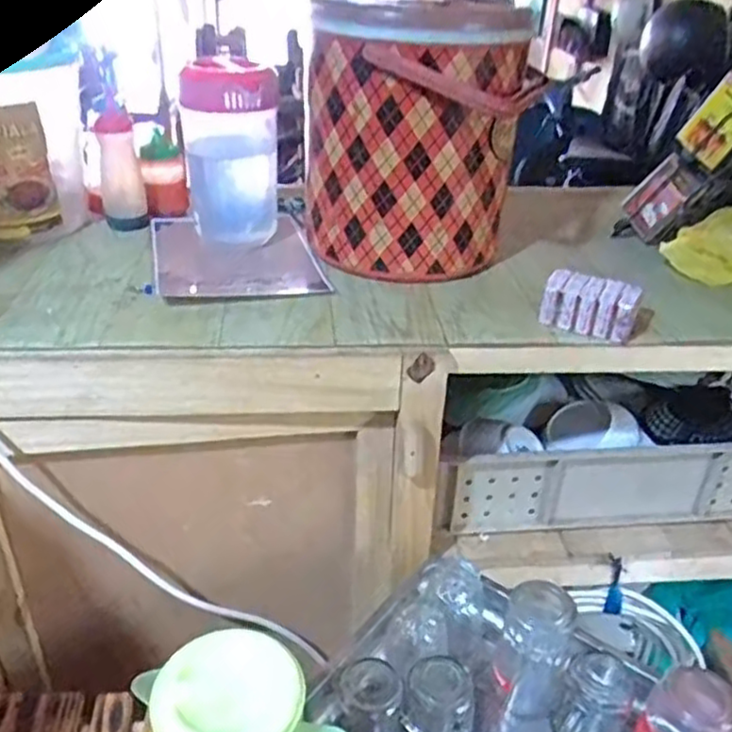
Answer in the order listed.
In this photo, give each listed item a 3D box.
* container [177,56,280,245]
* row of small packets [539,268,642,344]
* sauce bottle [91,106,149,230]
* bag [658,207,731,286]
[{"bbox_3d":[-0.182,-0.293,0.978,0.116,0.224,0.125,-3,33,-10],"label":"container"},{"bbox_3d":[0.256,-0.073,0.819,0.104,0.060,0.046,21,37,27],"label":"row of small packets"},{"bbox_3d":[-0.356,-0.281,1.037,0.056,0.156,0.054,-15,36,-25],"label":"sauce bottle"},{"bbox_3d":[0.484,-0.165,0.965,0.143,0.084,0.075,3,32,0],"label":"bag"}]

